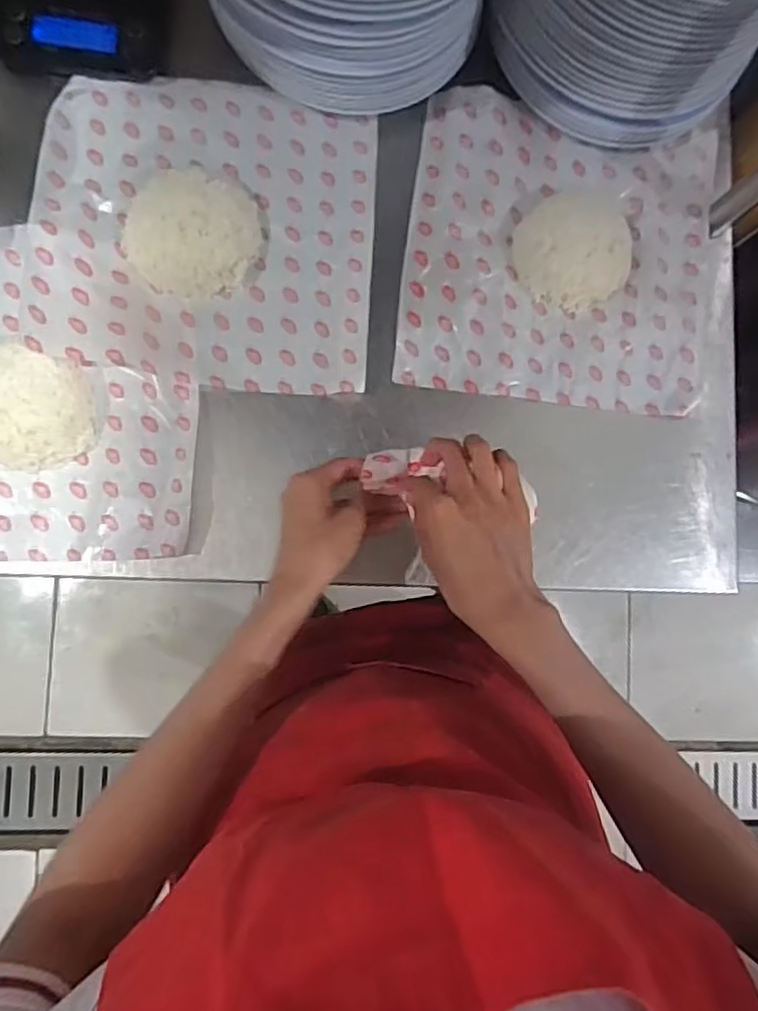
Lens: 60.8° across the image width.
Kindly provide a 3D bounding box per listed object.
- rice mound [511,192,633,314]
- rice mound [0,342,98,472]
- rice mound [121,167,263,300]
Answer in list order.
[{"bbox_3d":[0.165,-0.214,0.531,0.094,0.040,0.090,0,87,-6],"label":"rice mound"},{"bbox_3d":[-0.258,-0.070,0.477,0.083,0.035,0.082,0,87,-6],"label":"rice mound"},{"bbox_3d":[-0.146,-0.214,0.502,0.105,0.038,0.092,-13,88,-7],"label":"rice mound"}]

